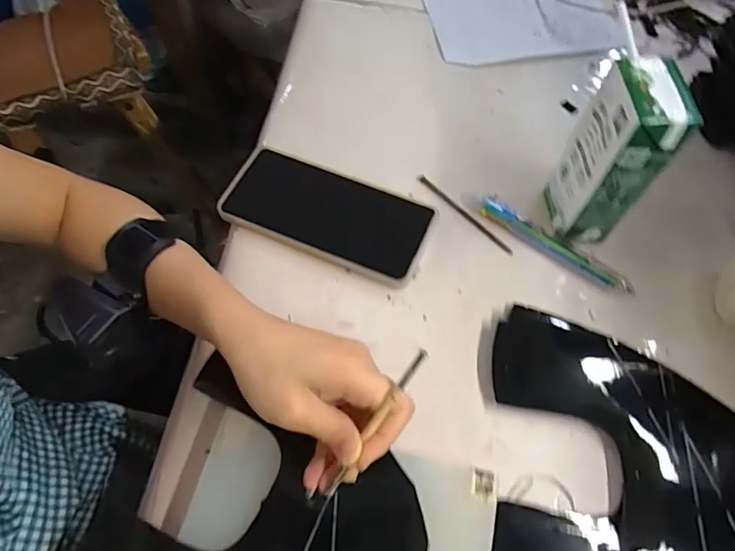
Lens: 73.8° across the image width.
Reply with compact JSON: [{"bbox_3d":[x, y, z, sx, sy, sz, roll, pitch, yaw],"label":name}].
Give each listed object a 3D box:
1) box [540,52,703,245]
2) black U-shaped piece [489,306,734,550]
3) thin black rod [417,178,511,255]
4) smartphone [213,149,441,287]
[{"bbox_3d":[0.166,-0.077,0.337,0.048,0.131,0.055,9,63,4],"label":"box"},{"bbox_3d":[0.166,0.127,0.299,0.175,0.015,0.199,9,63,5],"label":"black U-shaped piece"},{"bbox_3d":[0.079,-0.050,0.402,0.007,0.007,0.099,-41,70,-19],"label":"thin black rod"},{"bbox_3d":[-0.031,-0.050,0.390,0.161,0.016,0.075,21,64,10],"label":"smartphone"}]

